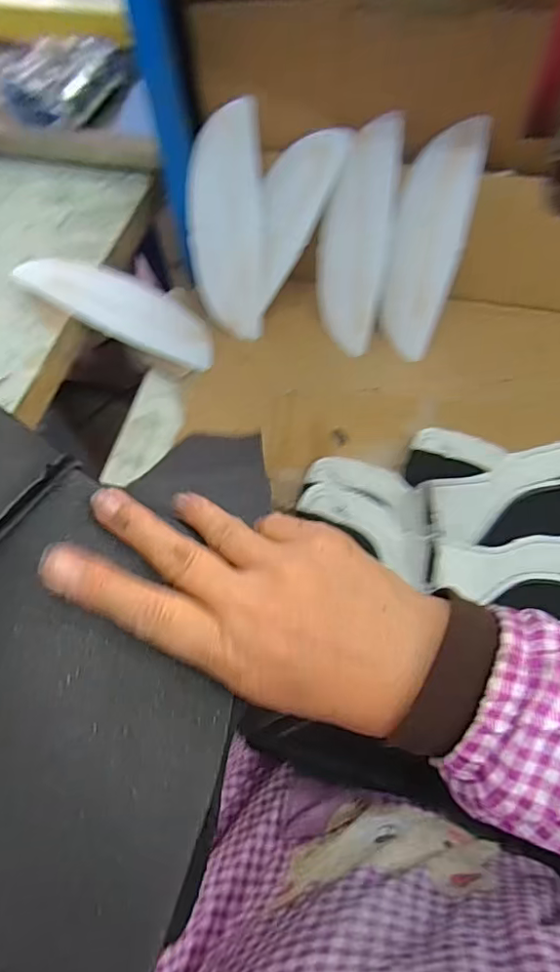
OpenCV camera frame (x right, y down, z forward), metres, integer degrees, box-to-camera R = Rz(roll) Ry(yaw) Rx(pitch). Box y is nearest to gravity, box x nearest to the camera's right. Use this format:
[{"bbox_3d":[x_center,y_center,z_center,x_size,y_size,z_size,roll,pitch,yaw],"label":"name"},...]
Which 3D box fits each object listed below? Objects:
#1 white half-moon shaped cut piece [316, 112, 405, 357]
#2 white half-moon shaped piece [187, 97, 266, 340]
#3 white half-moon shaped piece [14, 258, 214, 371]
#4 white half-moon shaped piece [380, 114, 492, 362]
[{"bbox_3d":[0.077,-0.250,0.574,0.075,0.021,0.213,10,106,9],"label":"white half-moon shaped cut piece"},{"bbox_3d":[-0.053,-0.264,0.574,0.075,0.212,0.010,-4,19,-7],"label":"white half-moon shaped piece"},{"bbox_3d":[-0.167,-0.190,0.598,0.208,0.016,0.070,24,64,-9],"label":"white half-moon shaped piece"},{"bbox_3d":[0.146,-0.238,0.556,0.069,0.211,0.014,16,21,11],"label":"white half-moon shaped piece"}]

